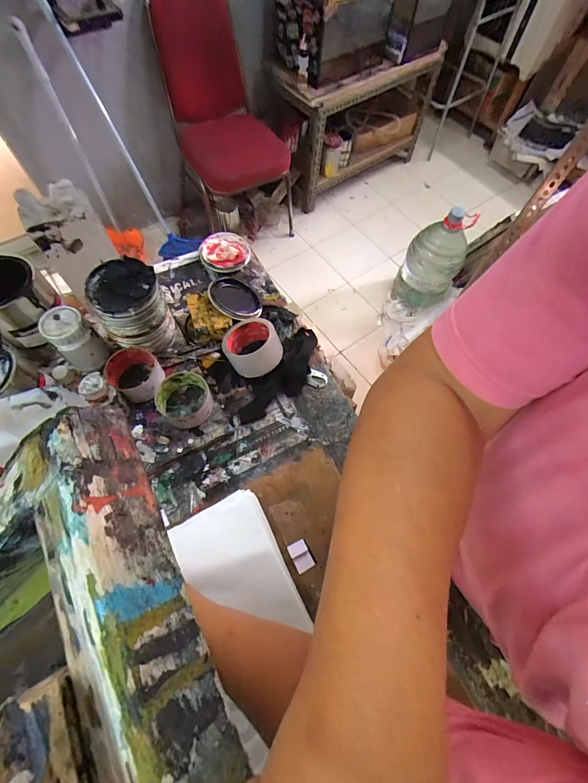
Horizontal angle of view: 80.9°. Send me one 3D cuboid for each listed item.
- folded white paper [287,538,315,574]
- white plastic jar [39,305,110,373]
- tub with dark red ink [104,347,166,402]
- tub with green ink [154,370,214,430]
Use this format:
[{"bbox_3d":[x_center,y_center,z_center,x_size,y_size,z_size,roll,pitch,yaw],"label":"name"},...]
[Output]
[{"bbox_3d":[0.010,0.242,0.505,0.027,0.006,0.040,-23,68,-13],"label":"folded white paper"},{"bbox_3d":[-0.352,-0.082,0.557,0.056,0.086,0.073,-39,72,-19],"label":"white plastic jar"},{"bbox_3d":[-0.259,-0.025,0.577,0.088,0.053,0.080,40,69,15],"label":"tub with dark red ink"},{"bbox_3d":[-0.178,0.015,0.563,0.082,0.047,0.080,1,64,-3],"label":"tub with green ink"}]

